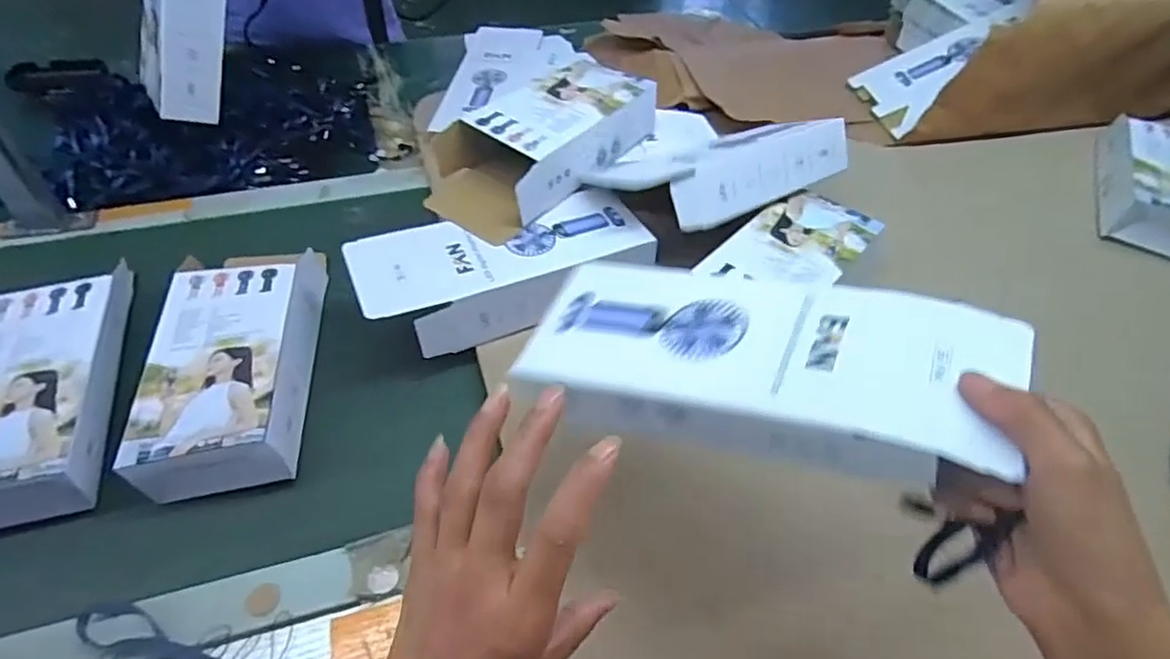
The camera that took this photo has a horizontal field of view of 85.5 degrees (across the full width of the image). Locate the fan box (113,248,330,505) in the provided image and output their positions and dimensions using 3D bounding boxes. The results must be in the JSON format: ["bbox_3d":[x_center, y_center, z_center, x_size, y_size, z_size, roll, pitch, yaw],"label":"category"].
[{"bbox_3d":[-0.281,0.017,0.506,0.109,0.053,0.220,-5,52,-8],"label":"fan box"}]

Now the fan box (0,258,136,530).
[{"bbox_3d":[-0.423,0.040,0.483,0.098,0.051,0.215,-11,53,-13],"label":"fan box"}]

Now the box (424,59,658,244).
[{"bbox_3d":[-0.040,-0.192,0.622,0.111,0.049,0.243,32,56,19],"label":"box"}]

